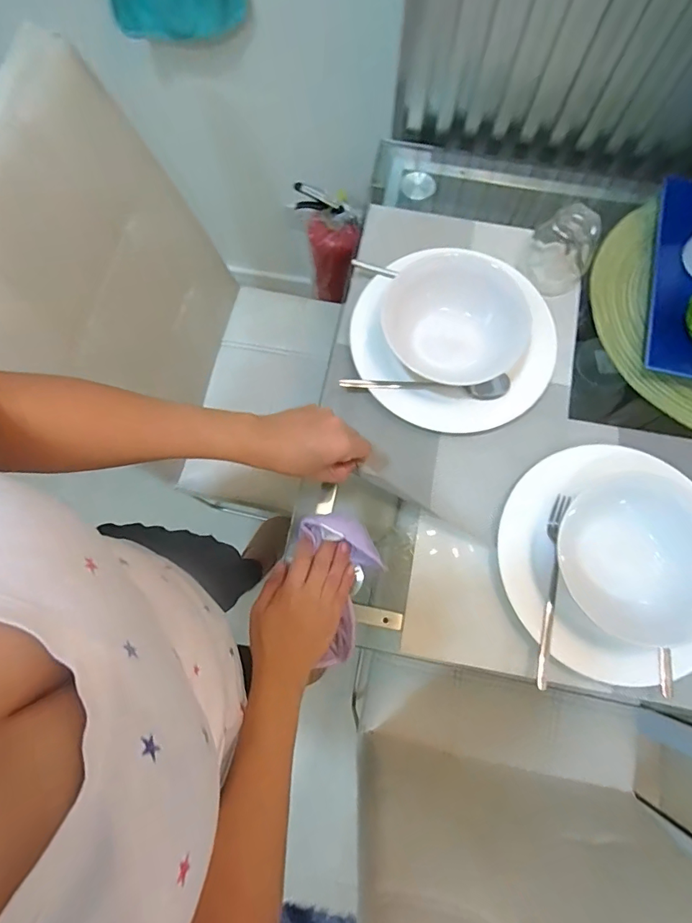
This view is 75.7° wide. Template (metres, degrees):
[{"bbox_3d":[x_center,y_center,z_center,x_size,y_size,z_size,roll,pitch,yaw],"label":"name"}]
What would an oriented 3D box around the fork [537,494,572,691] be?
[{"bbox_3d":[0.220,0.133,0.474,0.024,0.020,0.203,12,75,3],"label":"fork"}]

